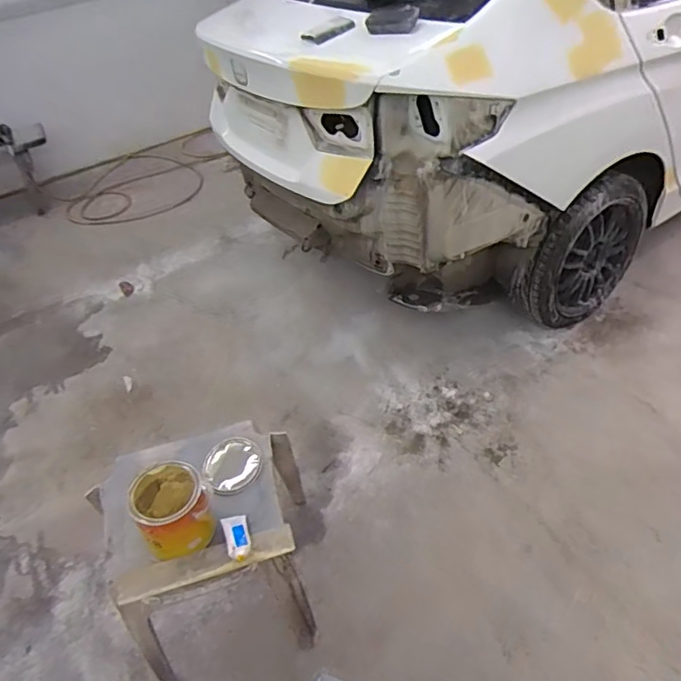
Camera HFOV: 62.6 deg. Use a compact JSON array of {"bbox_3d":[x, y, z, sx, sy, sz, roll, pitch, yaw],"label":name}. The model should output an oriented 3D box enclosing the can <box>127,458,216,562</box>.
[{"bbox_3d":[-0.371,0.375,1.254,0.161,0.140,0.168,-4,43,4],"label":"can"}]

